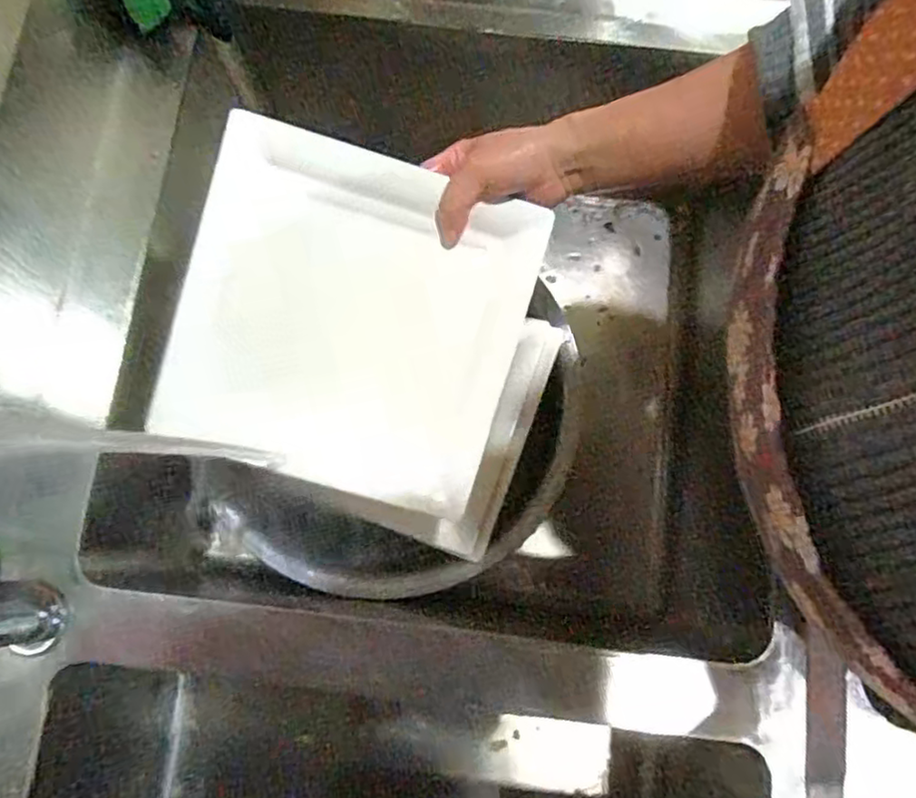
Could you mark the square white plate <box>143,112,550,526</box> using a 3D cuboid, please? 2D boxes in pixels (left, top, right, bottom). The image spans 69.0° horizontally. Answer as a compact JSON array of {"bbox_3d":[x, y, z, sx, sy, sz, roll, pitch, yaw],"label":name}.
[{"bbox_3d":[-0.079,-0.058,0.502,0.243,0.031,0.234,16,96,-8],"label":"square white plate"}]

